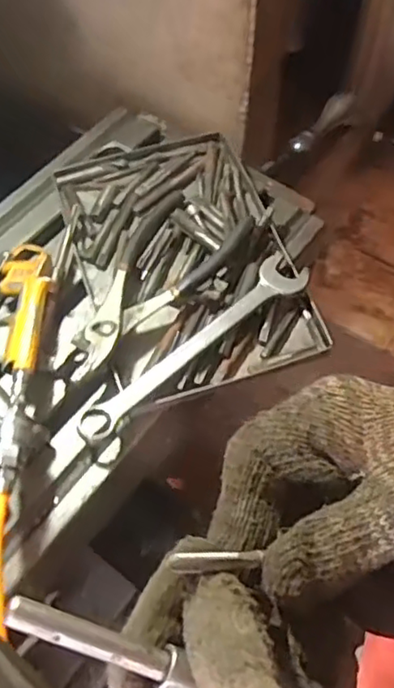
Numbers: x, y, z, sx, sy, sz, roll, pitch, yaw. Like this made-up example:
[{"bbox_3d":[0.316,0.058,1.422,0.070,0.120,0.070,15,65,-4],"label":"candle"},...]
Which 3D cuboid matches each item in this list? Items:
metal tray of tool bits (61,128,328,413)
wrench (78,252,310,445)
[{"bbox_3d":[-0.012,-0.075,0.521,0.161,0.030,0.246,-17,62,-10],"label":"metal tray of tool bits"},{"bbox_3d":[0.002,0.002,0.464,0.215,0.015,0.036,-39,68,-21],"label":"wrench"}]

